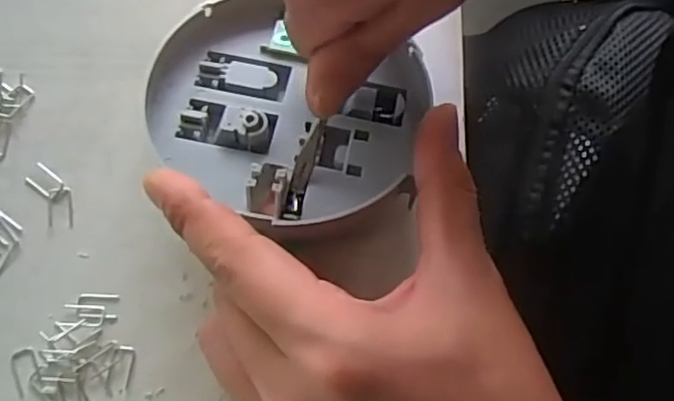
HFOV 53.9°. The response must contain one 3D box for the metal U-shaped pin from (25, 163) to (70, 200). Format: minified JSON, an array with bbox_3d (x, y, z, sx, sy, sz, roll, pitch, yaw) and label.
[{"bbox_3d":[-0.116,-0.007,0.266,0.017,0.004,0.009,35,78,10],"label":"metal U-shaped pin"}]

